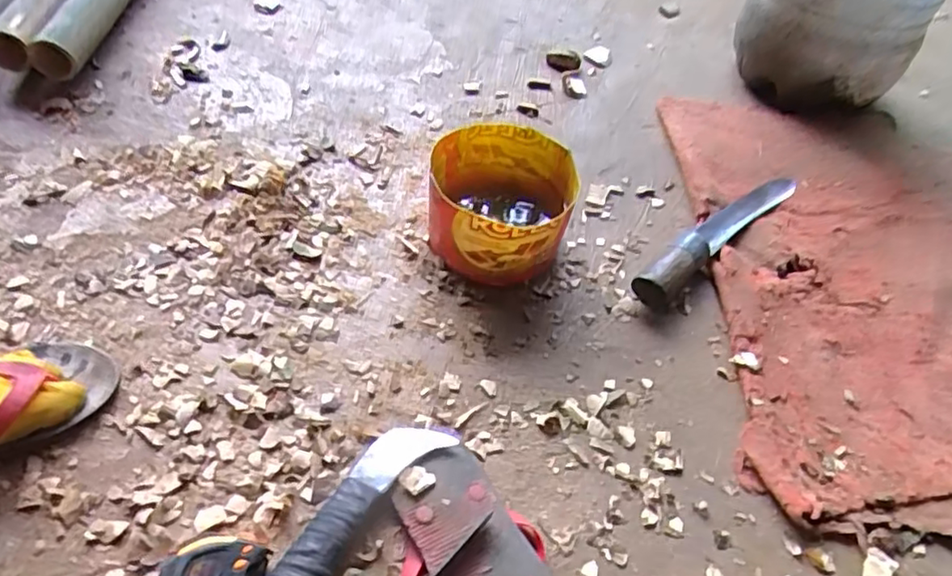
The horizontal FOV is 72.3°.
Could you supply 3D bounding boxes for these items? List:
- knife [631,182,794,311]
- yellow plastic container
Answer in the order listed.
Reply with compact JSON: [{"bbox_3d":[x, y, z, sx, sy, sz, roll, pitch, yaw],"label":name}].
[{"bbox_3d":[0.278,-0.065,0.739,0.285,0.045,0.046,-34,61,-29],"label":"knife"},{"bbox_3d":[0.026,-0.090,0.708,0.147,0.103,0.153,8,50,0],"label":"yellow plastic container"}]

